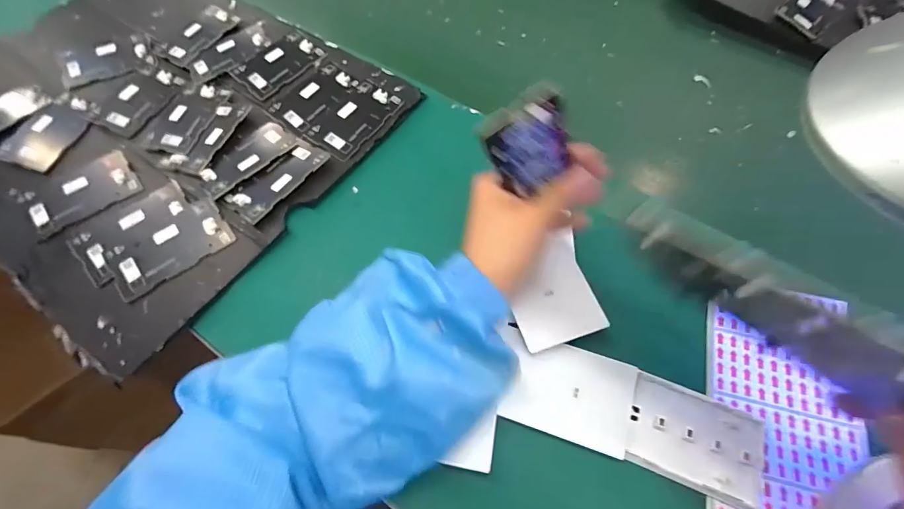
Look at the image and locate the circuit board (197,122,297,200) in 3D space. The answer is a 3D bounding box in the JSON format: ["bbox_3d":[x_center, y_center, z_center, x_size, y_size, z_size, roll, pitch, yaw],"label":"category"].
[{"bbox_3d":[-0.210,-0.099,0.420,0.049,0.004,0.098,37,69,19],"label":"circuit board"}]

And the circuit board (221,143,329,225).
[{"bbox_3d":[-0.172,-0.075,0.409,0.048,0.007,0.101,34,68,18],"label":"circuit board"}]

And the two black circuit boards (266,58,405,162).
[{"bbox_3d":[-0.131,-0.163,0.454,0.122,0.006,0.098,32,67,17],"label":"two black circuit boards"}]

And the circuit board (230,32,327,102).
[{"bbox_3d":[-0.203,-0.225,0.490,0.068,0.008,0.096,40,70,20],"label":"circuit board"}]

